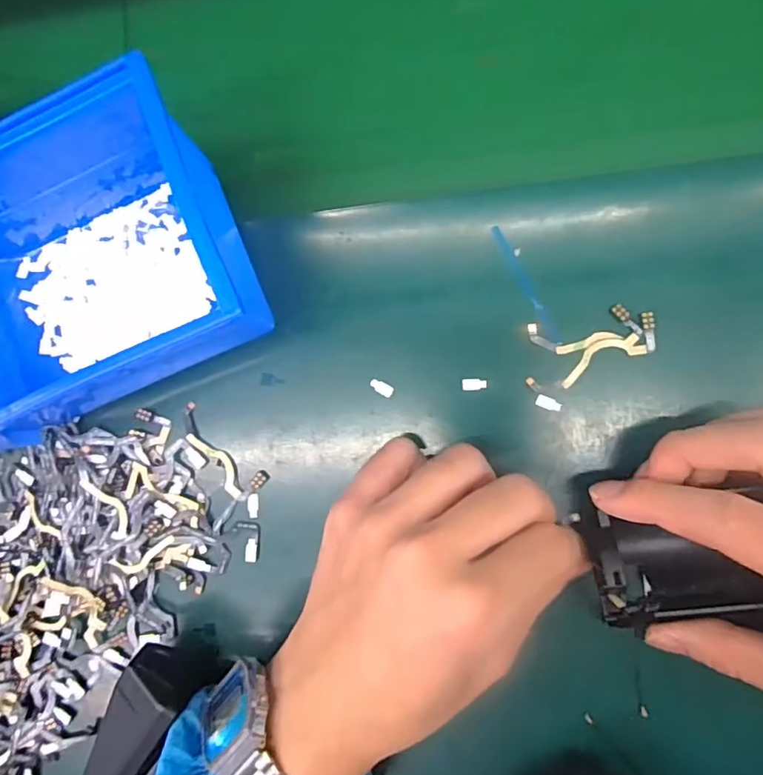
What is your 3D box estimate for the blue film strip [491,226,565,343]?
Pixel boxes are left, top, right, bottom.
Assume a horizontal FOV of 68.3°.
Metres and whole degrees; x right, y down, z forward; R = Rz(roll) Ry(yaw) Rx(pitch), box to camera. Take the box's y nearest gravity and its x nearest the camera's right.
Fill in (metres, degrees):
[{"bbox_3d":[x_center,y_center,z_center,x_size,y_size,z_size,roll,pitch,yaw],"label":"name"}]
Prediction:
[{"bbox_3d":[0.064,-0.046,0.250,0.005,0.004,0.059,-27,83,6],"label":"blue film strip"}]

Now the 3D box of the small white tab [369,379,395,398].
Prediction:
[{"bbox_3d":[0.000,0.000,0.259,0.011,0.004,0.005,27,89,7],"label":"small white tab"}]

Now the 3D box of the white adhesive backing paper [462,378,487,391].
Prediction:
[{"bbox_3d":[0.042,-0.001,0.254,0.011,0.004,0.005,-4,85,5],"label":"white adhesive backing paper"}]

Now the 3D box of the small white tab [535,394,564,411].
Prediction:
[{"bbox_3d":[0.074,0.007,0.249,0.011,0.004,0.005,19,88,7],"label":"small white tab"}]

